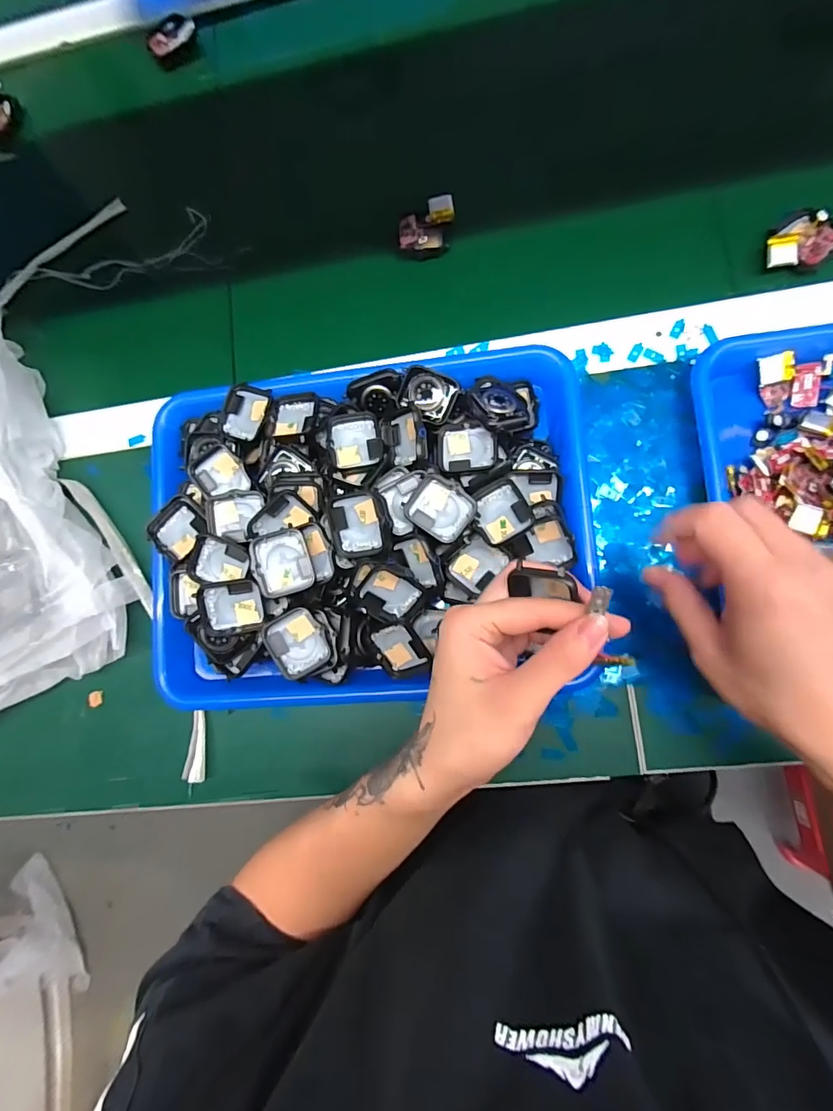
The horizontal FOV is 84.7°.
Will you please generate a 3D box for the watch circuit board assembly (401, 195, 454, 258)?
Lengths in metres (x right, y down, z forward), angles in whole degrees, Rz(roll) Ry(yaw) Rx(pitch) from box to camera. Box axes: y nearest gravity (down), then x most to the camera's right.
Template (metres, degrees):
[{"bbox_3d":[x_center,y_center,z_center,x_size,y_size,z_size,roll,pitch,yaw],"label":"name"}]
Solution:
[{"bbox_3d":[0.009,-0.274,0.382,0.045,0.014,0.045,0,84,7],"label":"watch circuit board assembly"}]

